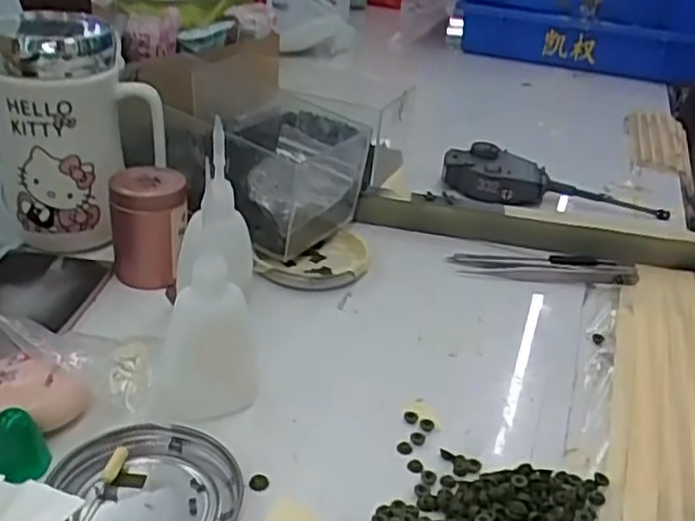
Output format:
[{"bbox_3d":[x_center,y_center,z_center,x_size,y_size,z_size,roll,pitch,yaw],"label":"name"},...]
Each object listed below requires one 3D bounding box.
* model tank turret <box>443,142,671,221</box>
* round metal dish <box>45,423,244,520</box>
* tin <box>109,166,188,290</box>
[{"bbox_3d":[0.175,-0.064,0.597,0.188,0.027,0.058,12,30,8],"label":"model tank turret"},{"bbox_3d":[-0.082,0.098,0.296,0.073,0.010,0.073,5,30,-3],"label":"round metal dish"},{"bbox_3d":[-0.121,-0.021,0.438,0.045,0.066,0.042,-4,31,-17],"label":"tin"}]

